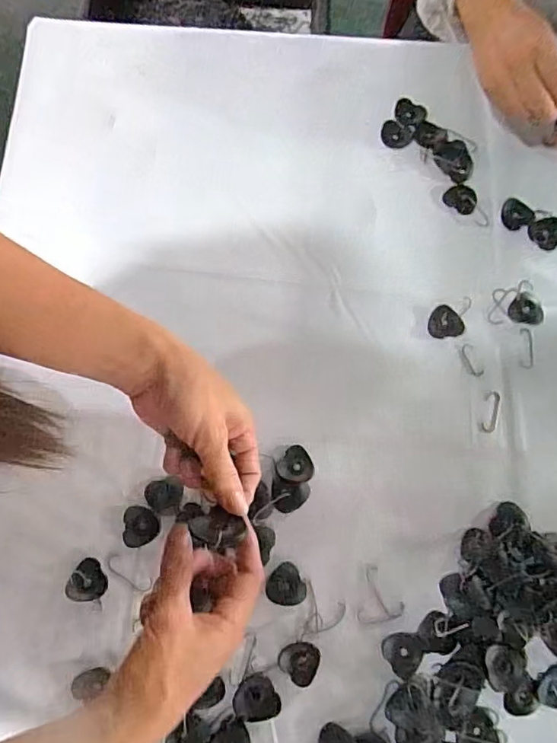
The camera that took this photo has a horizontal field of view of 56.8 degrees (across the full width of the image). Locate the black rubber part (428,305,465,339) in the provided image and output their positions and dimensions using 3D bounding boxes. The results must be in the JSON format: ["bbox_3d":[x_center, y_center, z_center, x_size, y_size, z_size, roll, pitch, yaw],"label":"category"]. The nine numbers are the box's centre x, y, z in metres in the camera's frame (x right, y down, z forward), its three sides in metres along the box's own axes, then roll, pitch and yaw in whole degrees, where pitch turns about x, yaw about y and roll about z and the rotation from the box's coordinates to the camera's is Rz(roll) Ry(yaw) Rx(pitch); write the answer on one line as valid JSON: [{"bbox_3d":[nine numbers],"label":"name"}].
[{"bbox_3d":[0.171,-0.052,0.531,0.031,0.013,0.033,-7,75,-2],"label":"black rubber part"}]

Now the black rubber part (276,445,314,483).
[{"bbox_3d":[0.018,0.090,0.490,0.032,0.013,0.035,0,75,0],"label":"black rubber part"}]

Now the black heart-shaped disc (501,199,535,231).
[{"bbox_3d":[0.259,-0.171,0.565,0.033,0.008,0.029,39,78,9],"label":"black heart-shaped disc"}]

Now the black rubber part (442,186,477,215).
[{"bbox_3d":[0.204,-0.192,0.574,0.035,0.006,0.034,0,75,0],"label":"black rubber part"}]

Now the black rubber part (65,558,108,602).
[{"bbox_3d":[-0.172,0.189,0.460,0.034,0.010,0.034,0,75,0],"label":"black rubber part"}]

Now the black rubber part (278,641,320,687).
[{"bbox_3d":[0.019,0.251,0.446,0.035,0.011,0.032,0,75,0],"label":"black rubber part"}]

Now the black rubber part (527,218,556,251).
[{"bbox_3d":[0.291,-0.152,0.560,0.034,0.011,0.033,0,75,0],"label":"black rubber part"}]

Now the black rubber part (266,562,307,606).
[{"bbox_3d":[0.008,0.191,0.465,0.035,0.008,0.034,0,75,0],"label":"black rubber part"}]

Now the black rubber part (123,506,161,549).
[{"bbox_3d":[-0.126,0.143,0.472,0.033,0.004,0.034,-2,75,-1],"label":"black rubber part"}]

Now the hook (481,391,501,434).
[{"bbox_3d":[0.211,0.040,0.510,0.015,0.004,0.043,15,76,4],"label":"hook"}]

